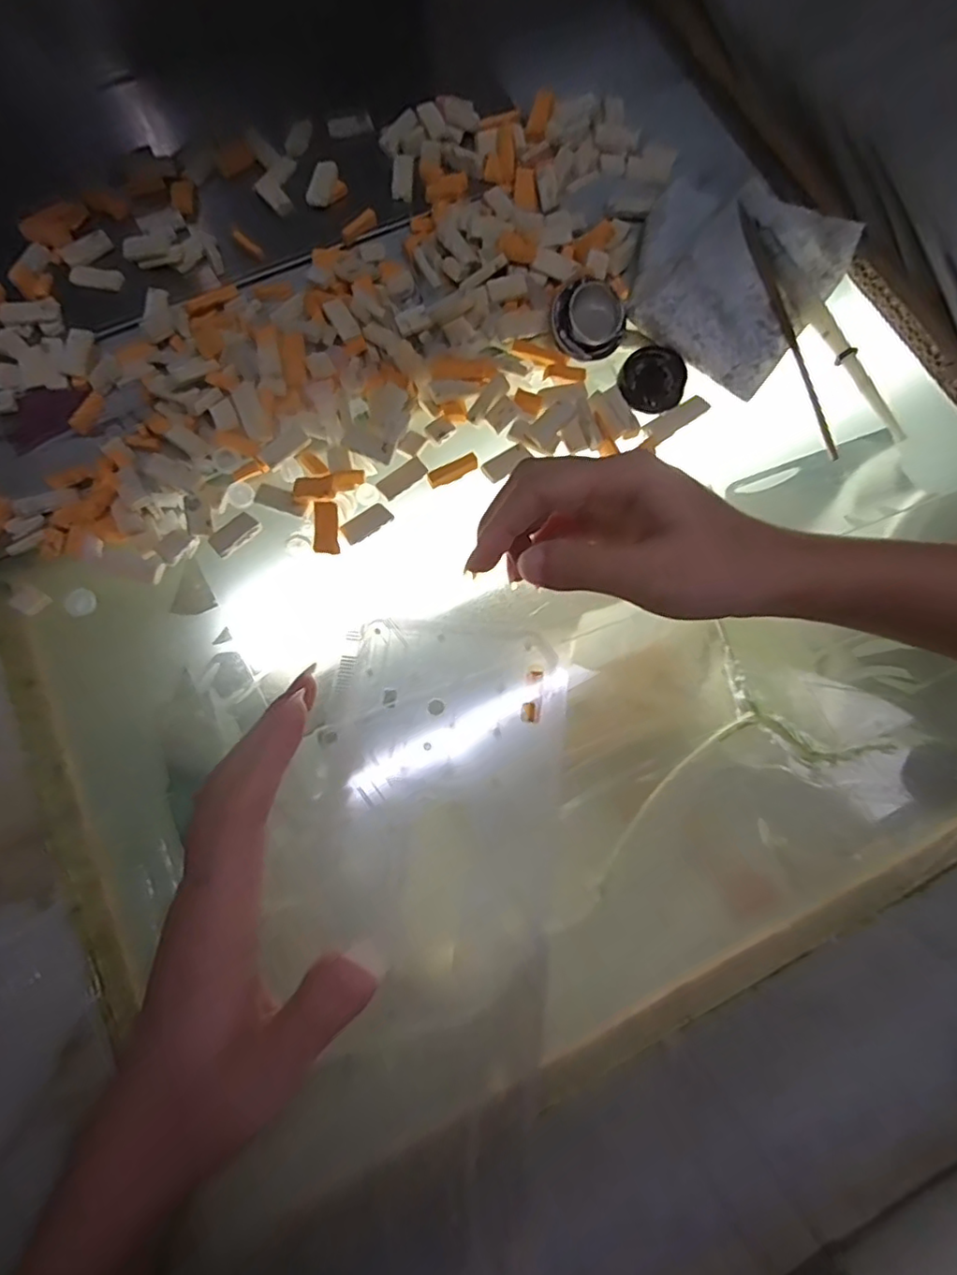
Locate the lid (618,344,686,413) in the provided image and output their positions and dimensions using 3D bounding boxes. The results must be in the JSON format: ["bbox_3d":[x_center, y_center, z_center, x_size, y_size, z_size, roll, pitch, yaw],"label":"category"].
[{"bbox_3d":[0.084,-0.125,0.296,0.030,0.006,0.031,0,73,1],"label":"lid"}]

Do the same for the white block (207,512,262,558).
[{"bbox_3d":[-0.109,-0.047,0.275,0.012,0.004,0.022,44,79,13],"label":"white block"}]

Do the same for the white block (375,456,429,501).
[{"bbox_3d":[-0.035,-0.074,0.283,0.024,0.004,0.011,-36,76,-9],"label":"white block"}]

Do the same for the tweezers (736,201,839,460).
[{"bbox_3d":[0.153,-0.154,0.307,0.009,0.010,0.144,-12,73,-2],"label":"tweezers"}]

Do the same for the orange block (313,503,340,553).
[{"bbox_3d":[-0.068,-0.048,0.274,0.011,0.007,0.022,-3,77,-1],"label":"orange block"}]

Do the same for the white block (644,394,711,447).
[{"bbox_3d":[0.095,-0.106,0.298,0.032,0.008,0.011,-34,75,-9],"label":"white block"}]

